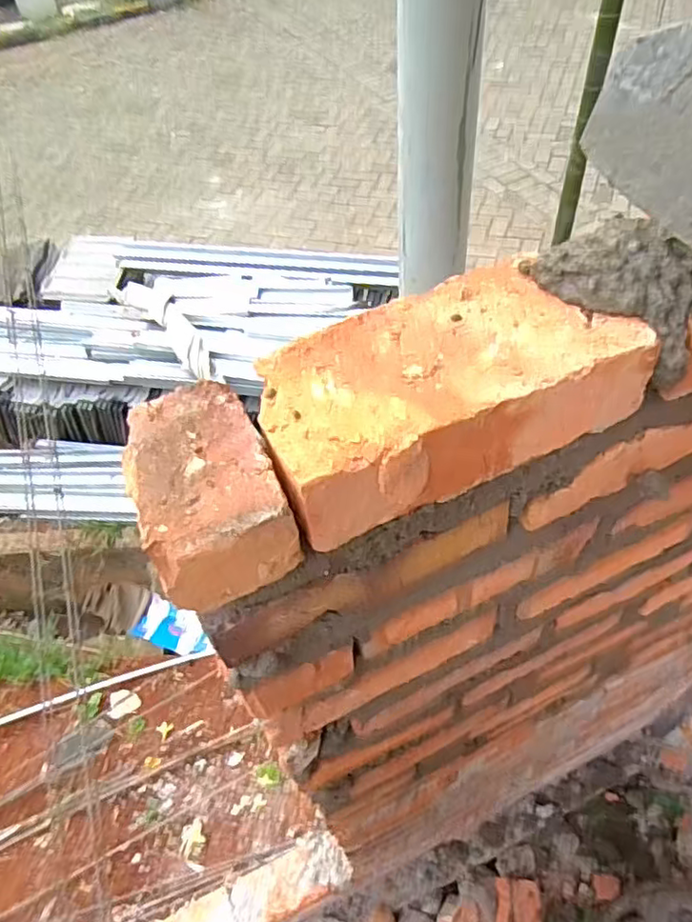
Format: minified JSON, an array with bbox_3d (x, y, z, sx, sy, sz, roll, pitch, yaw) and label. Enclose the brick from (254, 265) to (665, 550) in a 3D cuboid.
[{"bbox_3d":[0.038,-0.033,0.263,0.153,0.037,0.081,-22,53,-14],"label":"brick"}]

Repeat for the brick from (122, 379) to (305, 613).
[{"bbox_3d":[-0.054,0.011,0.241,0.054,0.040,0.077,-21,53,-13],"label":"brick"}]

